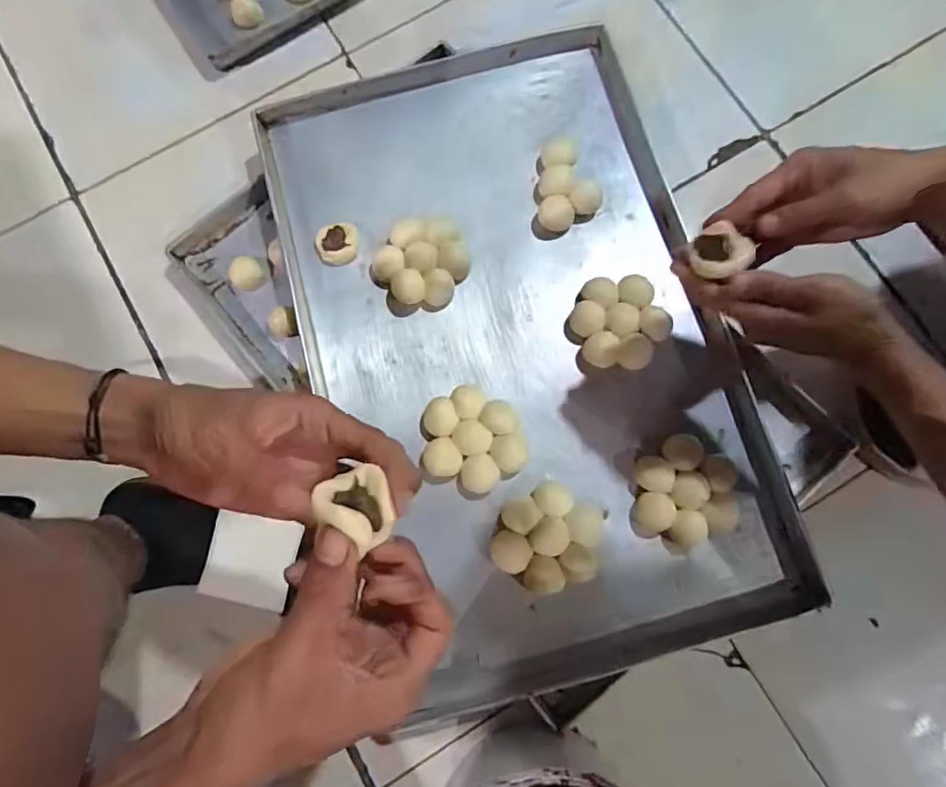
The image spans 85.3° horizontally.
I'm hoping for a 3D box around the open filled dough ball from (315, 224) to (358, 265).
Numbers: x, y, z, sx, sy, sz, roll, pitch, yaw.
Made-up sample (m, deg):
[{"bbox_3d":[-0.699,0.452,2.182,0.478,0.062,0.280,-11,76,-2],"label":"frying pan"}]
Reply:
[{"bbox_3d":[-0.160,-0.173,0.603,0.051,0.027,0.046,8,79,2],"label":"open filled dough ball"}]

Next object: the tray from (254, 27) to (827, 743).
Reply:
[{"bbox_3d":[0.042,-0.061,0.590,0.459,0.054,0.710,-17,79,-3],"label":"tray"}]

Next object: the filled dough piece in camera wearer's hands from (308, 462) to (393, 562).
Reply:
[{"bbox_3d":[-0.057,0.057,0.252,0.032,0.021,0.037,-28,80,-5],"label":"filled dough piece in camera wearer's hands"}]

